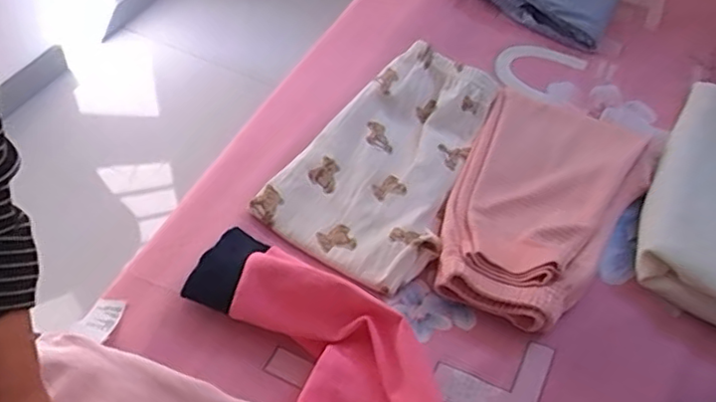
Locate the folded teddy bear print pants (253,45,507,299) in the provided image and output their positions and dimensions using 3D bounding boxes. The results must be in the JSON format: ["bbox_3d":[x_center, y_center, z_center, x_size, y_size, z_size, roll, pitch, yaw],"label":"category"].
[{"bbox_3d":[0.036,-0.046,0.579,0.146,0.026,0.267,26,55,16],"label":"folded teddy bear print pants"}]

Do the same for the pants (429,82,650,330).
[{"bbox_3d":[0.168,-0.006,0.551,0.154,0.031,0.257,22,53,13],"label":"pants"}]

